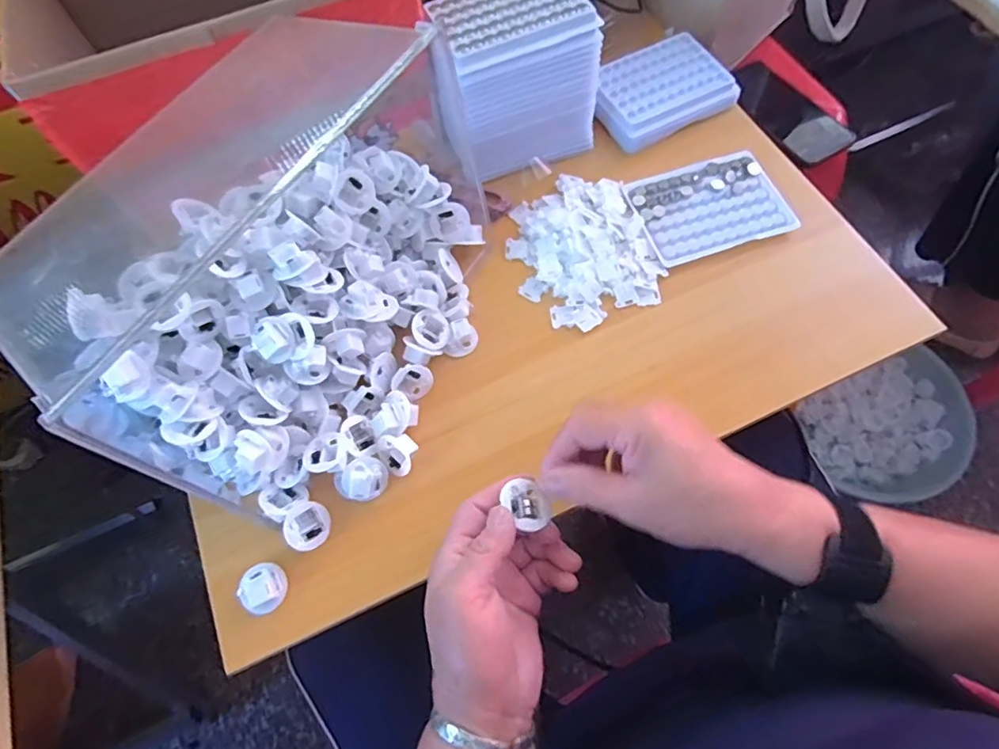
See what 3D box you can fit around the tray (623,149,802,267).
[{"bbox_3d":[0.187,-0.153,0.507,0.126,0.008,0.094,-16,66,-5],"label":"tray"}]

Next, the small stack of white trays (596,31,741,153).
[{"bbox_3d":[0.156,-0.280,0.551,0.130,0.024,0.092,-30,68,-11],"label":"small stack of white trays"}]

